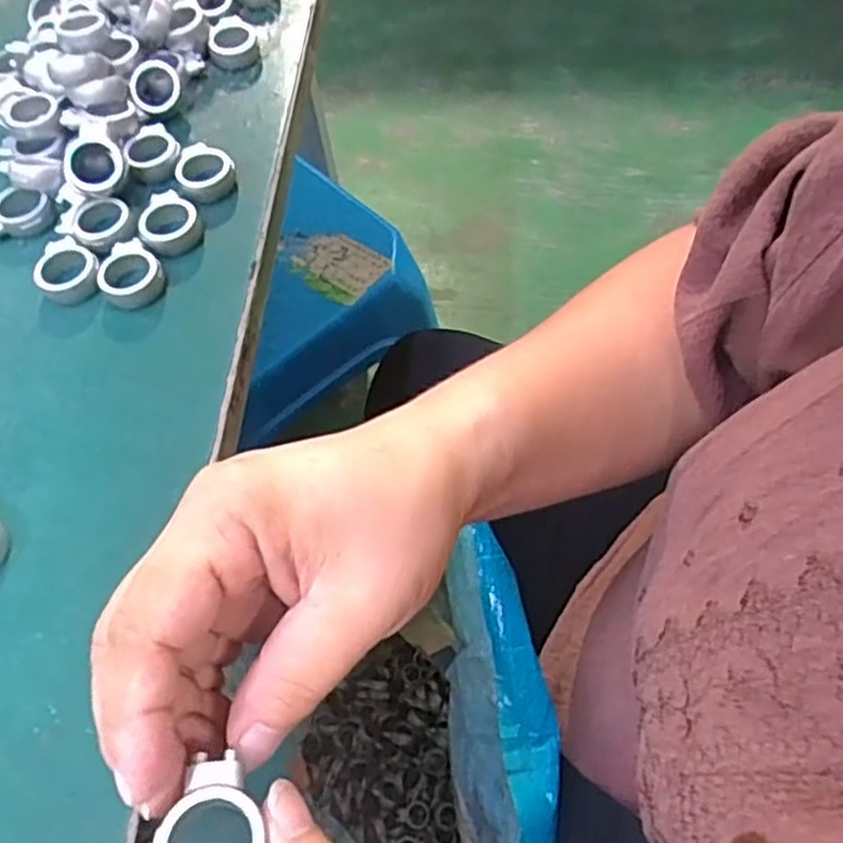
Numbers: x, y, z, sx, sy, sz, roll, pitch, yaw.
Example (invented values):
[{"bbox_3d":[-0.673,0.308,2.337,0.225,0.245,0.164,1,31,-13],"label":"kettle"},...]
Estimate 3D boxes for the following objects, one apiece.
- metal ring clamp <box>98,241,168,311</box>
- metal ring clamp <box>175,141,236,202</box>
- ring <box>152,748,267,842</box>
[{"bbox_3d":[-0.124,-0.063,0.317,0.026,0.009,0.031,-33,63,-14],"label":"metal ring clamp"},{"bbox_3d":[-0.100,-0.115,0.345,0.026,0.010,0.033,-13,60,-3],"label":"metal ring clamp"},{"bbox_3d":[-0.049,0.098,0.179,0.025,0.008,0.030,15,62,12],"label":"ring"}]

